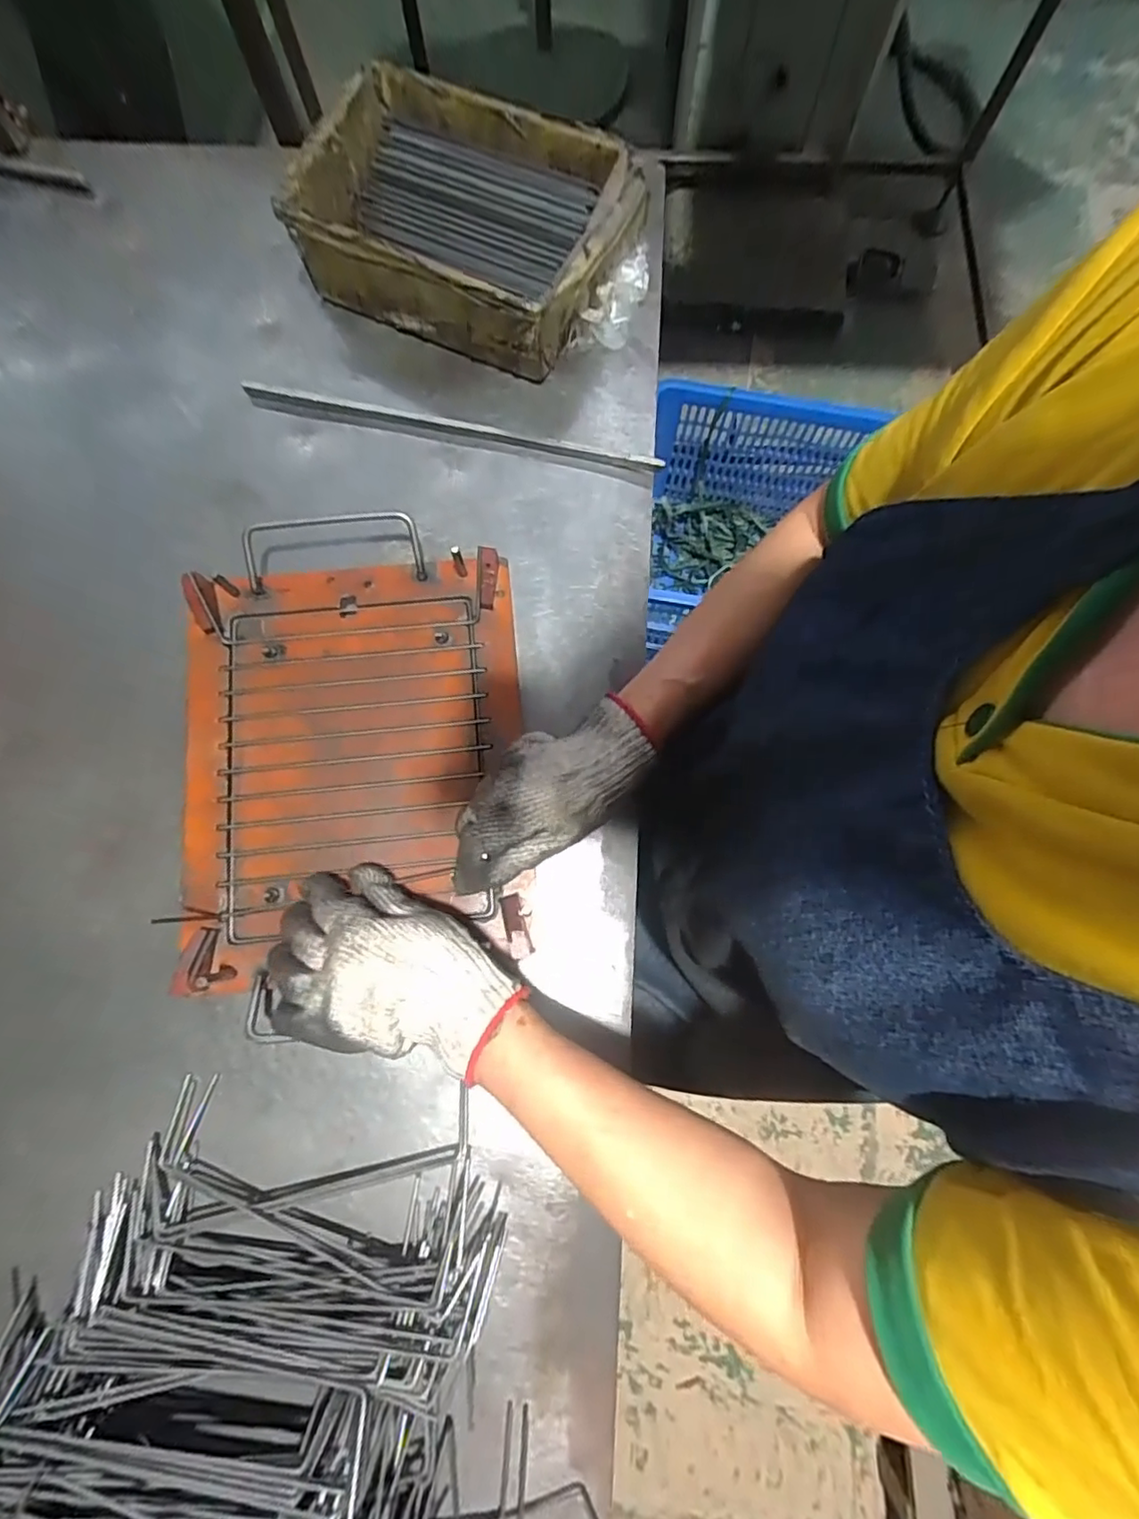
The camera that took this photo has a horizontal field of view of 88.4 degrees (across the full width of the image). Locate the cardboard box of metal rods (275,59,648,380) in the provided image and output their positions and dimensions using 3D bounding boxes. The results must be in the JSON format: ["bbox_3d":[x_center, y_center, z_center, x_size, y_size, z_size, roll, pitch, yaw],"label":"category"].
[{"bbox_3d":[-0.086,-0.460,0.501,0.262,0.068,0.187,26,80,5],"label":"cardboard box of metal rods"}]

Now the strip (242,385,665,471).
[{"bbox_3d":[-0.099,-0.280,0.501,0.359,0.011,0.015,10,79,2],"label":"strip"}]

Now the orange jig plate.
[{"bbox_3d":[-0.159,-0.003,0.430,0.241,0.021,0.290,-5,79,-1],"label":"orange jig plate"}]

